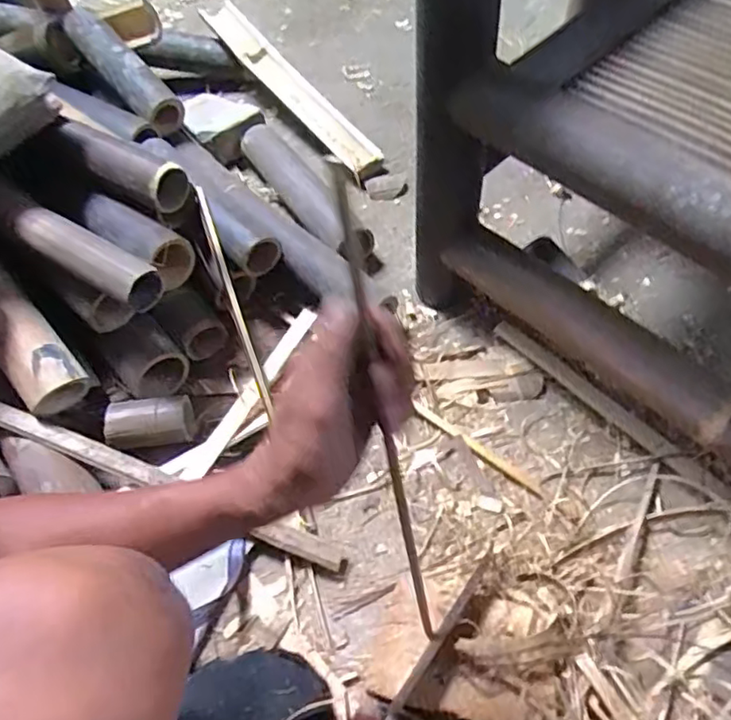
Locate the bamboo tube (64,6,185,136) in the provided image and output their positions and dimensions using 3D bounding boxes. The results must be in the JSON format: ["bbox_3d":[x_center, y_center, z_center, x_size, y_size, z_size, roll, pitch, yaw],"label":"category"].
[{"bbox_3d":[-0.388,-0.462,0.992,0.255,0.064,0.073,45,69,6],"label":"bamboo tube"}]

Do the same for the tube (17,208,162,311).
[{"bbox_3d":[-0.299,-0.109,0.684,0.185,0.053,0.052,29,64,21],"label":"tube"}]

